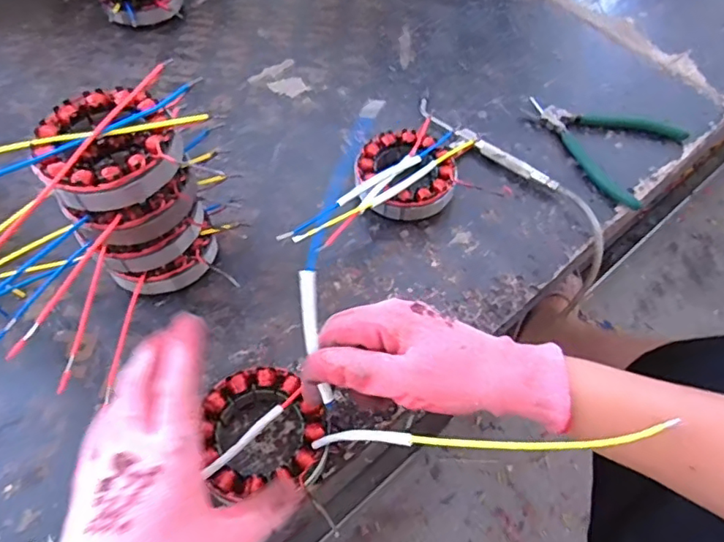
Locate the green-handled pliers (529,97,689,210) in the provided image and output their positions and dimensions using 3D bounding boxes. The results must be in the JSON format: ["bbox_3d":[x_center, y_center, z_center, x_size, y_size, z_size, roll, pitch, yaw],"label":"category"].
[{"bbox_3d":[0.229,-0.134,0.541,0.140,0.010,0.129,34,62,17],"label":"green-handled pliers"}]

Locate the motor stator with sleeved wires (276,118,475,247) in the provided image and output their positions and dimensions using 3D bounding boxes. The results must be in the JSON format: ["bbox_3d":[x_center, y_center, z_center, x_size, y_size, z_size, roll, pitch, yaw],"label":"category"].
[{"bbox_3d":[0.030,-0.073,0.478,0.089,0.041,0.199,29,61,14],"label":"motor stator with sleeved wires"}]

